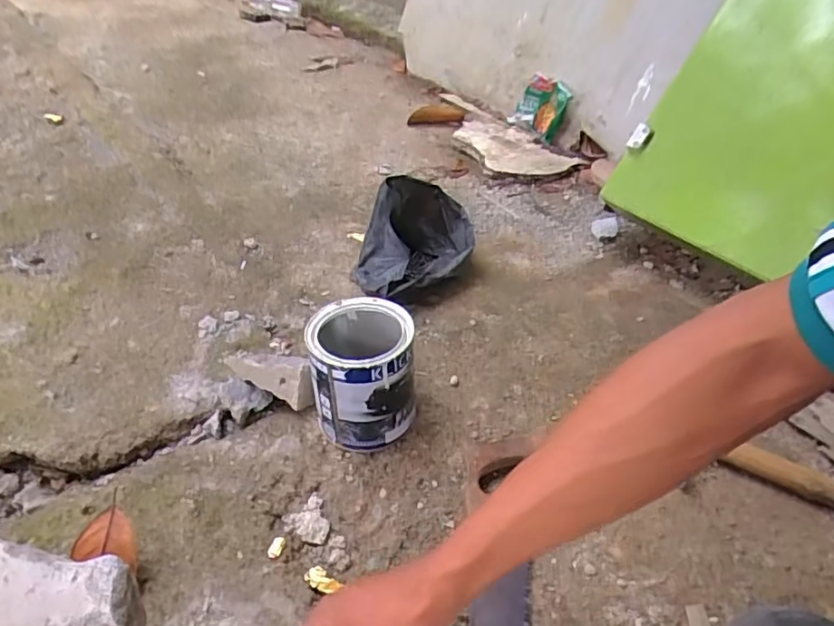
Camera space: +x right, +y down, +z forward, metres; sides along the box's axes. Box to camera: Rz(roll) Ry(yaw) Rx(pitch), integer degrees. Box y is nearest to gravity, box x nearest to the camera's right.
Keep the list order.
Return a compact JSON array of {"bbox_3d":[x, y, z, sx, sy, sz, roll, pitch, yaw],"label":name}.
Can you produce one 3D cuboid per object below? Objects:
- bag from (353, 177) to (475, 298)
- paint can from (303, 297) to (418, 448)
[{"bbox_3d":[-0.004,-0.098,0.842,0.161,0.120,0.176,7,40,5],"label":"bag"},{"bbox_3d":[-0.058,0.068,0.637,0.110,0.130,0.108,1,40,-3],"label":"paint can"}]

